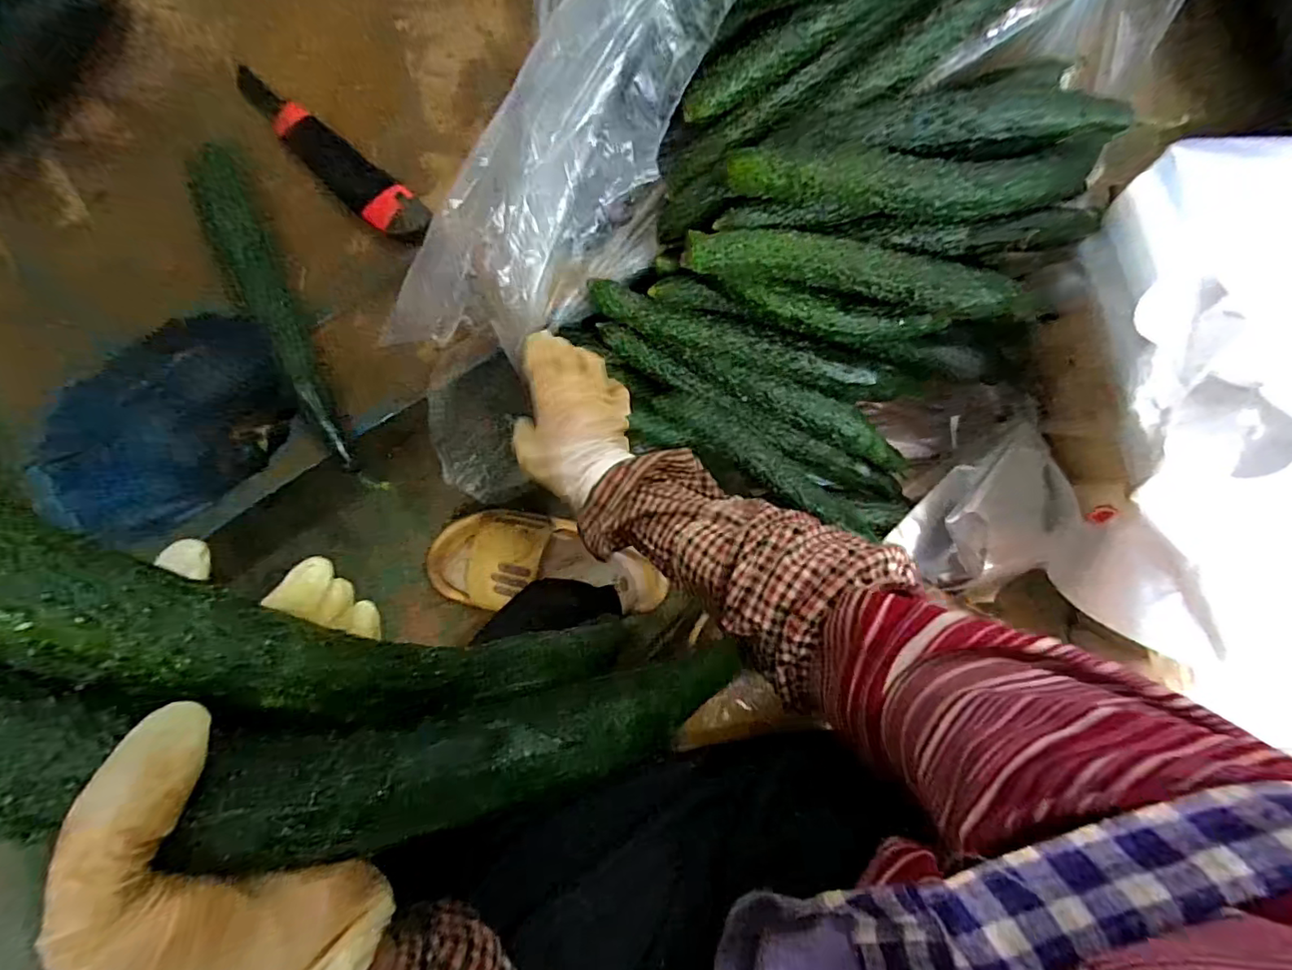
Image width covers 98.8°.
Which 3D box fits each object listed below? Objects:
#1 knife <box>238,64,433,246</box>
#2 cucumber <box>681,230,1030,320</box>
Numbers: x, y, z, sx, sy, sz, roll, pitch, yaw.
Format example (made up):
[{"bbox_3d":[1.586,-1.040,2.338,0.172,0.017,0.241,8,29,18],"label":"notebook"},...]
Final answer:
[{"bbox_3d":[-0.250,-0.256,0.429,0.194,0.016,0.037,38,96,0],"label":"knife"},{"bbox_3d":[0.154,-0.151,0.402,0.259,0.032,0.029,3,95,-14],"label":"cucumber"}]

